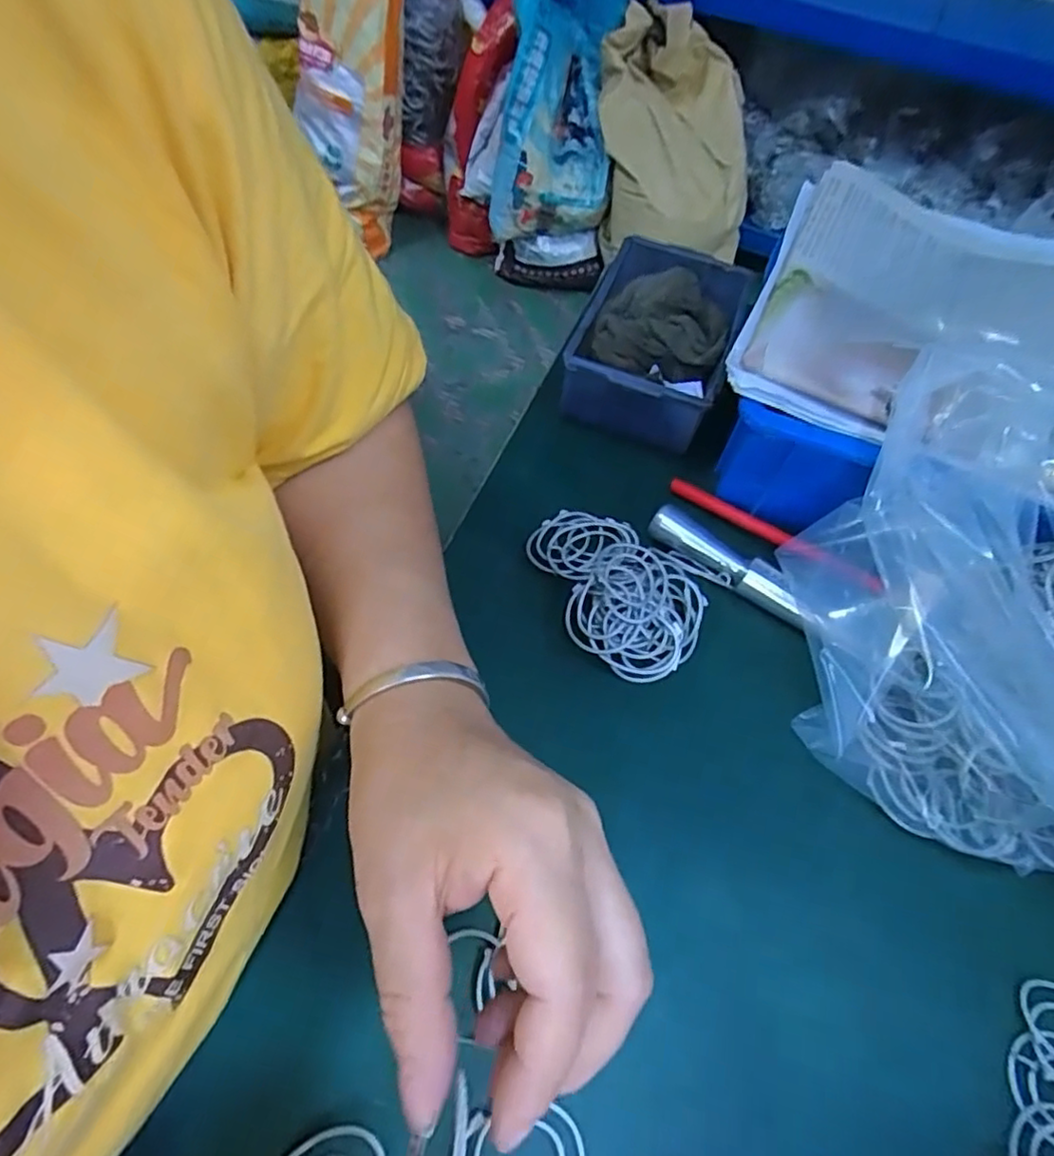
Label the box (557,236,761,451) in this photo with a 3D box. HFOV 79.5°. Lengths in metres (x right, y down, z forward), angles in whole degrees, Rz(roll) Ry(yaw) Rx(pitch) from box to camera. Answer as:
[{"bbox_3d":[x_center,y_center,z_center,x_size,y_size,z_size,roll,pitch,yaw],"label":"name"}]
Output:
[{"bbox_3d":[0.088,-0.163,0.427,0.097,0.053,0.147,20,60,7],"label":"box"}]

